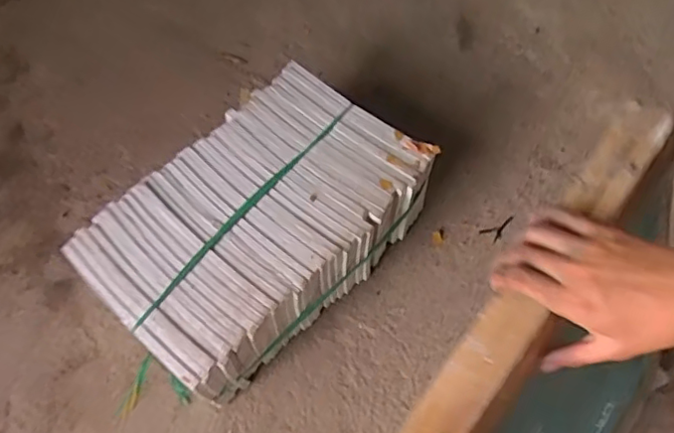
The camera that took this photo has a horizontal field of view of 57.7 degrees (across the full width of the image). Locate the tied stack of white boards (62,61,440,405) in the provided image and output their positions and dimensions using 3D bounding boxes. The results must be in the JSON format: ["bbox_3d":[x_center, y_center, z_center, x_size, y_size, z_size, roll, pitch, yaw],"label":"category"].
[{"bbox_3d":[-0.105,0.016,0.871,0.427,0.147,0.286,-41,67,-15],"label":"tied stack of white boards"}]

